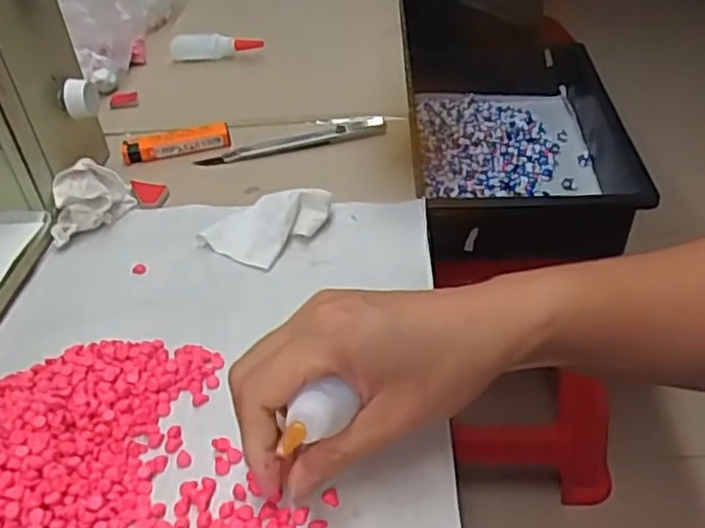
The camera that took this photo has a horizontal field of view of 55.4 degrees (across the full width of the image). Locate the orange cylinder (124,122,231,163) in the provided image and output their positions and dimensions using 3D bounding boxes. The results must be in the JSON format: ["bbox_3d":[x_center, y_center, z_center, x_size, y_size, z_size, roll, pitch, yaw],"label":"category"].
[{"bbox_3d":[-0.135,-0.093,0.515,0.079,0.015,0.022,-9,39,-6],"label":"orange cylinder"}]

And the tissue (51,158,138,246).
[{"bbox_3d":[-0.171,-0.042,0.436,0.053,0.037,0.036,-18,40,-16],"label":"tissue"}]

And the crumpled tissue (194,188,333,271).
[{"bbox_3d":[-0.055,-0.028,0.413,0.063,0.022,0.062,19,44,27],"label":"crumpled tissue"}]

